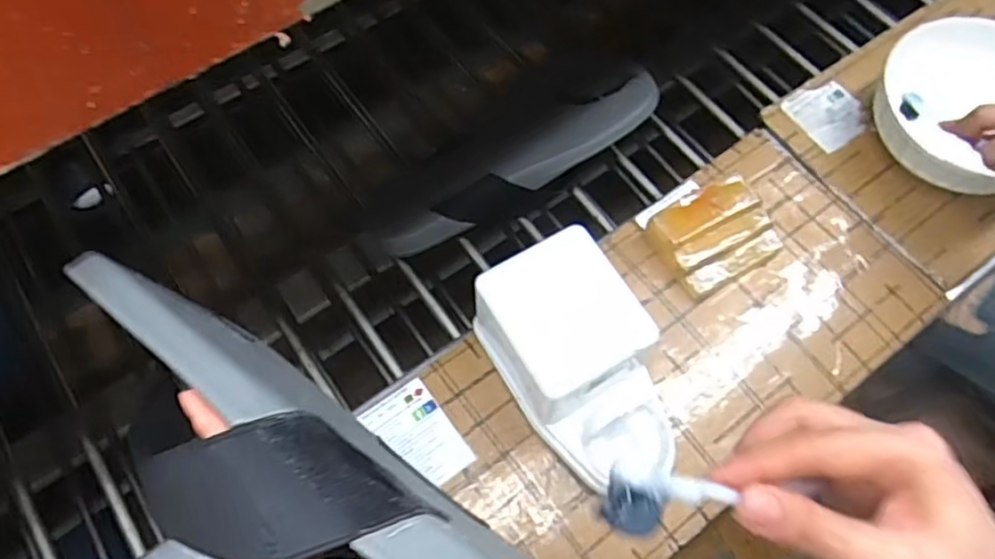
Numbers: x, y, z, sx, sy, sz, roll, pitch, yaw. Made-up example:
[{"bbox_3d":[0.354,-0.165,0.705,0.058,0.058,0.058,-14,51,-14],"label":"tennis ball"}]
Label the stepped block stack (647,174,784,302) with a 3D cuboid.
[{"bbox_3d":[0.191,-0.041,0.594,0.101,0.042,0.083,-28,68,-13],"label":"stepped block stack"}]

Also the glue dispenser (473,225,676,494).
[{"bbox_3d":[0.064,0.071,0.510,0.102,0.104,0.181,-28,68,-13],"label":"glue dispenser"}]

